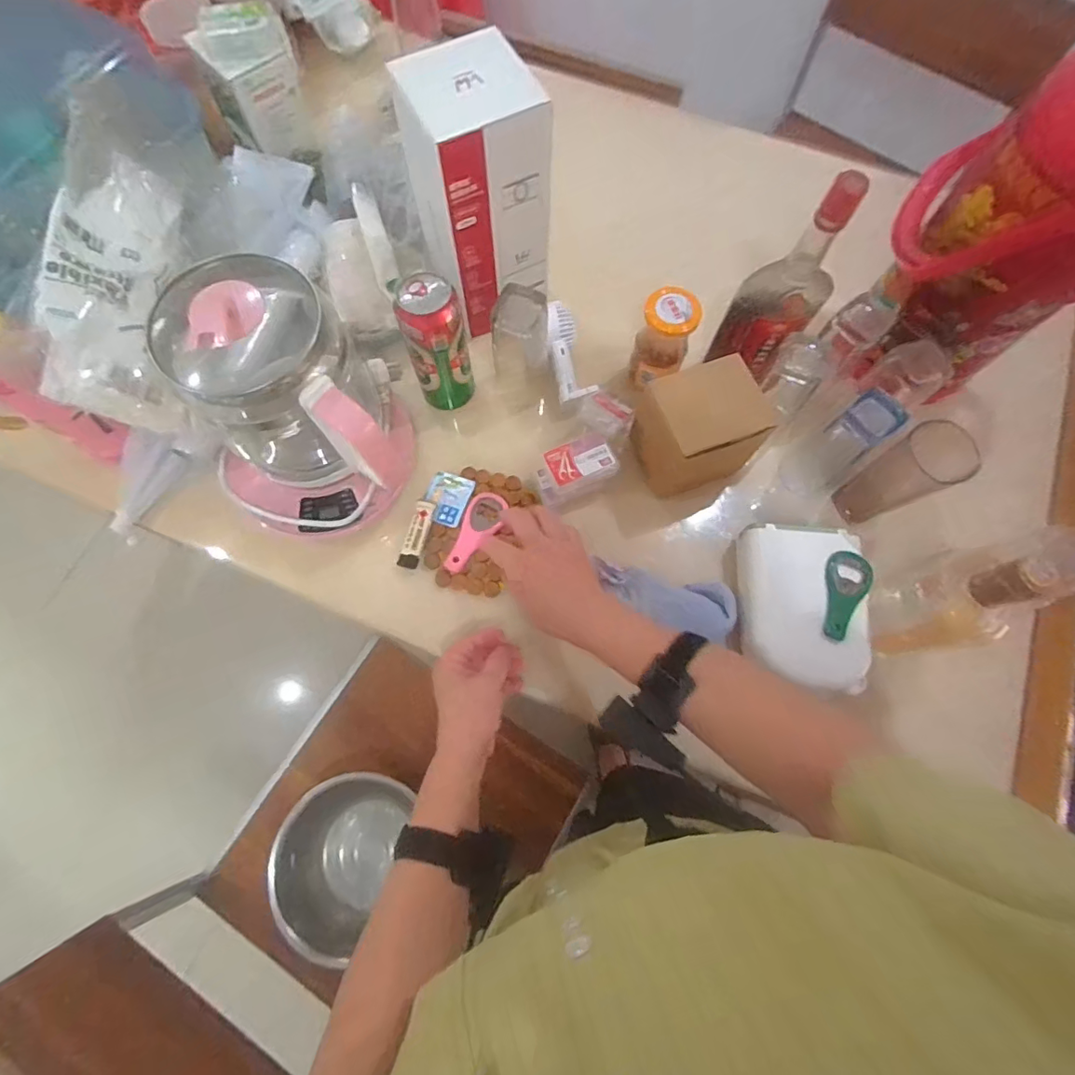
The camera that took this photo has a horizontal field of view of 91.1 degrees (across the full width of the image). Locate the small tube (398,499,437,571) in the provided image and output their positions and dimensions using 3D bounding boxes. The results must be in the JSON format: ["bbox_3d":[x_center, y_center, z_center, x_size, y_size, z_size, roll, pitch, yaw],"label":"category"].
[{"bbox_3d":[-0.135,-0.004,0.590,0.023,0.013,0.078,14,73,4],"label":"small tube"}]

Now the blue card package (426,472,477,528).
[{"bbox_3d":[-0.103,-0.044,0.605,0.048,0.010,0.061,19,73,5],"label":"blue card package"}]

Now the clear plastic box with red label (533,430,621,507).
[{"bbox_3d":[0.042,-0.077,0.590,0.086,0.039,0.056,-25,74,-8],"label":"clear plastic box with red label"}]

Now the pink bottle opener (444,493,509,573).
[{"bbox_3d":[-0.072,-0.006,0.590,0.040,0.016,0.098,27,74,7],"label":"pink bottle opener"}]

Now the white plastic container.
[{"bbox_3d":[0.276,0.071,0.549,0.119,0.046,0.162,4,72,0],"label":"white plastic container"}]

